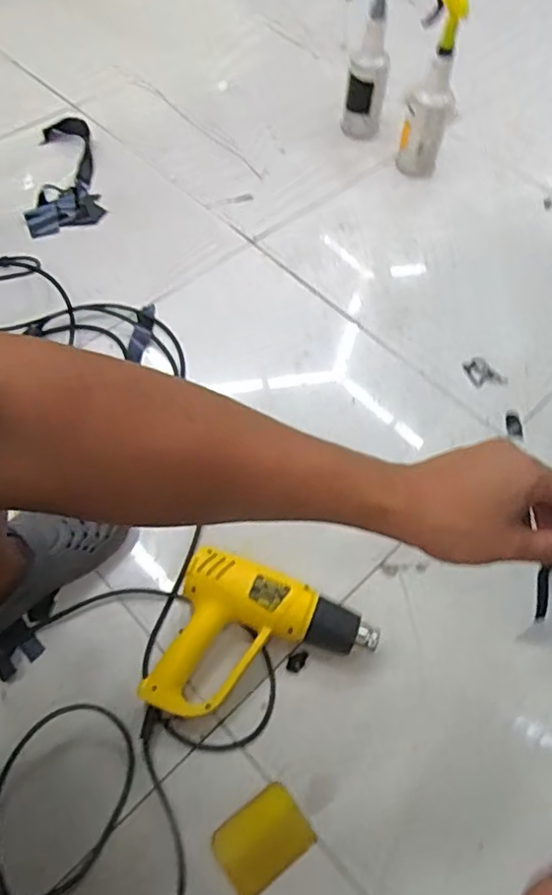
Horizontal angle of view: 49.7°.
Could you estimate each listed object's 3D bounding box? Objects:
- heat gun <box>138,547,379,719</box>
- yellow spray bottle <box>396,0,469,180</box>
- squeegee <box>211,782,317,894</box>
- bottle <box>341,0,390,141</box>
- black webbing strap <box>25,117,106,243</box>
[{"bbox_3d":[-0.019,0.259,0.733,0.248,0.075,0.195,21,59,9],"label":"heat gun"},{"bbox_3d":[0.318,-0.734,1.192,0.097,0.323,0.135,15,59,5],"label":"yellow spray bottle"},{"bbox_3d":[-0.015,0.436,0.662,0.099,0.009,0.074,-31,65,-21],"label":"squeegee"},{"bbox_3d":[0.189,-0.831,1.260,0.114,0.299,0.094,15,59,5],"label":"bottle"},{"bbox_3d":[-0.447,-0.576,1.259,0.150,0.046,0.341,-8,59,-9],"label":"black webbing strap"}]

